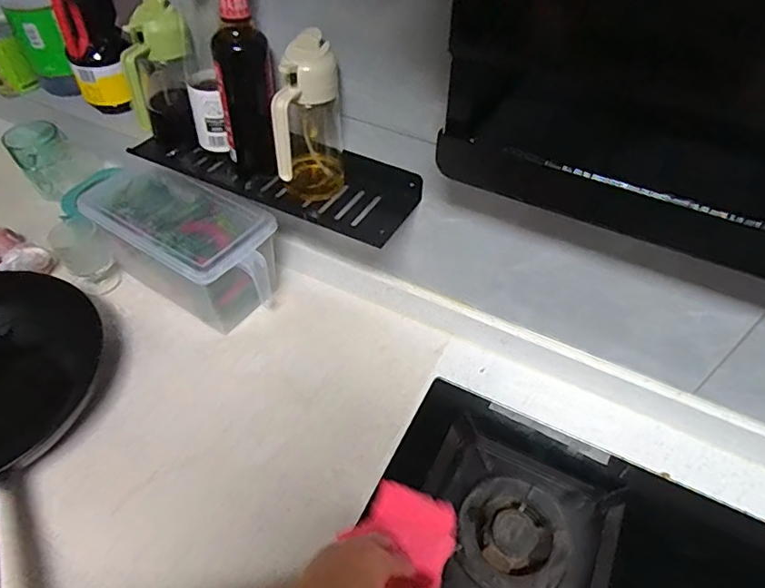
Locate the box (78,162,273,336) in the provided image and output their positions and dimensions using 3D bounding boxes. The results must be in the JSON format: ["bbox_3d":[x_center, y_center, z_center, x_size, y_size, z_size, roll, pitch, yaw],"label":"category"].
[{"bbox_3d":[-0.295,-0.071,0.826,0.283,0.156,0.153,29,54,22],"label":"box"}]

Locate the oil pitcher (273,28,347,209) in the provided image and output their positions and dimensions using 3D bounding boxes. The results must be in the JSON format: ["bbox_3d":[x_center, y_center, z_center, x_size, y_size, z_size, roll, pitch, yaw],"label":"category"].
[{"bbox_3d":[-0.092,-0.189,0.621,0.072,0.186,0.092,12,50,10],"label":"oil pitcher"}]

